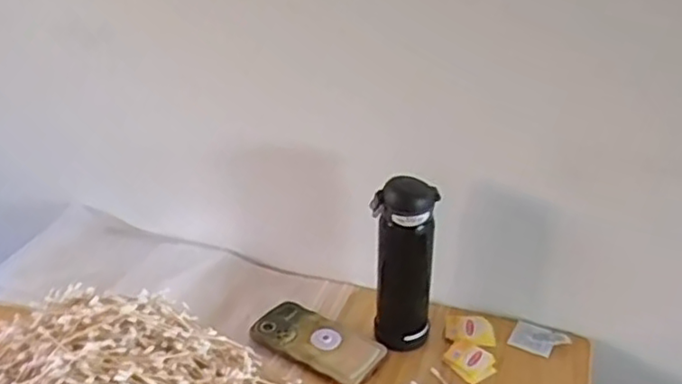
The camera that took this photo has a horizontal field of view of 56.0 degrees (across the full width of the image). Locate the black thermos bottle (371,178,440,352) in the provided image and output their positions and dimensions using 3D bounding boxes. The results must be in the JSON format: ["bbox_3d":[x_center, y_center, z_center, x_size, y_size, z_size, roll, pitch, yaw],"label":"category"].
[{"bbox_3d":[0.072,0.089,0.747,0.073,0.209,0.055,3,29,4],"label":"black thermos bottle"}]

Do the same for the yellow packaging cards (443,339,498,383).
[{"bbox_3d":[0.152,0.198,0.755,0.051,0.004,0.060,-24,40,-29],"label":"yellow packaging cards"}]

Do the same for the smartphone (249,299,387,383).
[{"bbox_3d":[-0.030,0.179,0.777,0.166,0.020,0.080,18,33,29],"label":"smartphone"}]

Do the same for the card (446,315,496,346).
[{"bbox_3d":[0.161,0.171,0.802,0.059,0.005,0.049,5,35,7],"label":"card"}]

